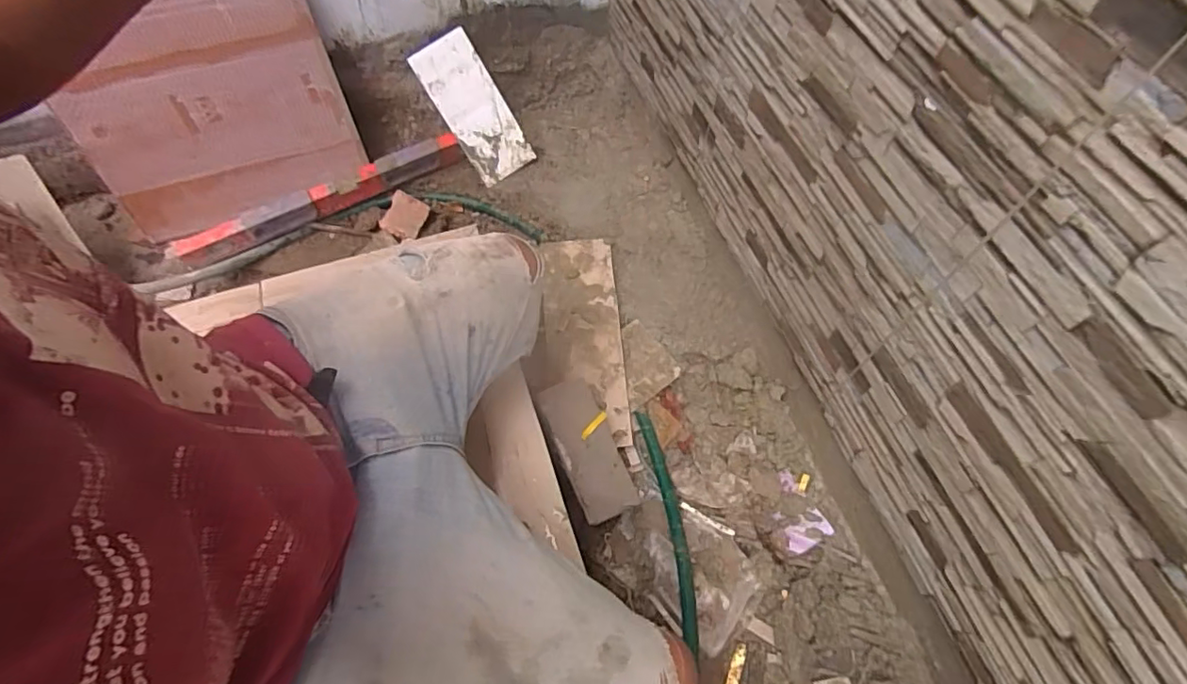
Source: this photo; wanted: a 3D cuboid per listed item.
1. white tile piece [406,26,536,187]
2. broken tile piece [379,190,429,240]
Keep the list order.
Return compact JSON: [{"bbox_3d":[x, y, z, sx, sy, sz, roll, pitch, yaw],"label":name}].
[{"bbox_3d":[-0.214,-0.417,1.028,0.111,0.246,0.015,-33,27,-1],"label":"white tile piece"},{"bbox_3d":[-0.348,-0.230,1.045,0.067,0.008,0.077,31,98,-9],"label":"broken tile piece"}]

